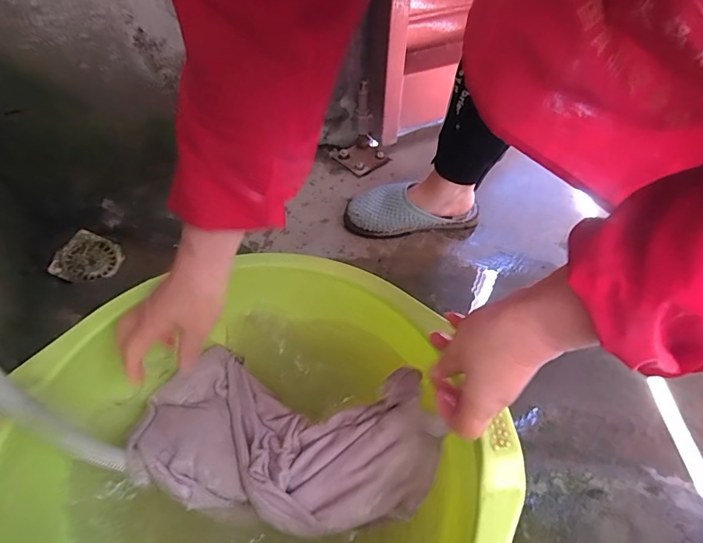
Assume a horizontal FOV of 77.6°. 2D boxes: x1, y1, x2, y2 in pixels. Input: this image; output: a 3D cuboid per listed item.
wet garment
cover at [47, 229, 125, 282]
[{"bbox_3d":[-0.072,0.151,0.431,0.297,0.102,0.154,4,49,17],"label":"wet garment"},{"bbox_3d":[-0.498,-0.024,0.832,0.107,0.009,0.106,21,58,4],"label":"cover"}]

